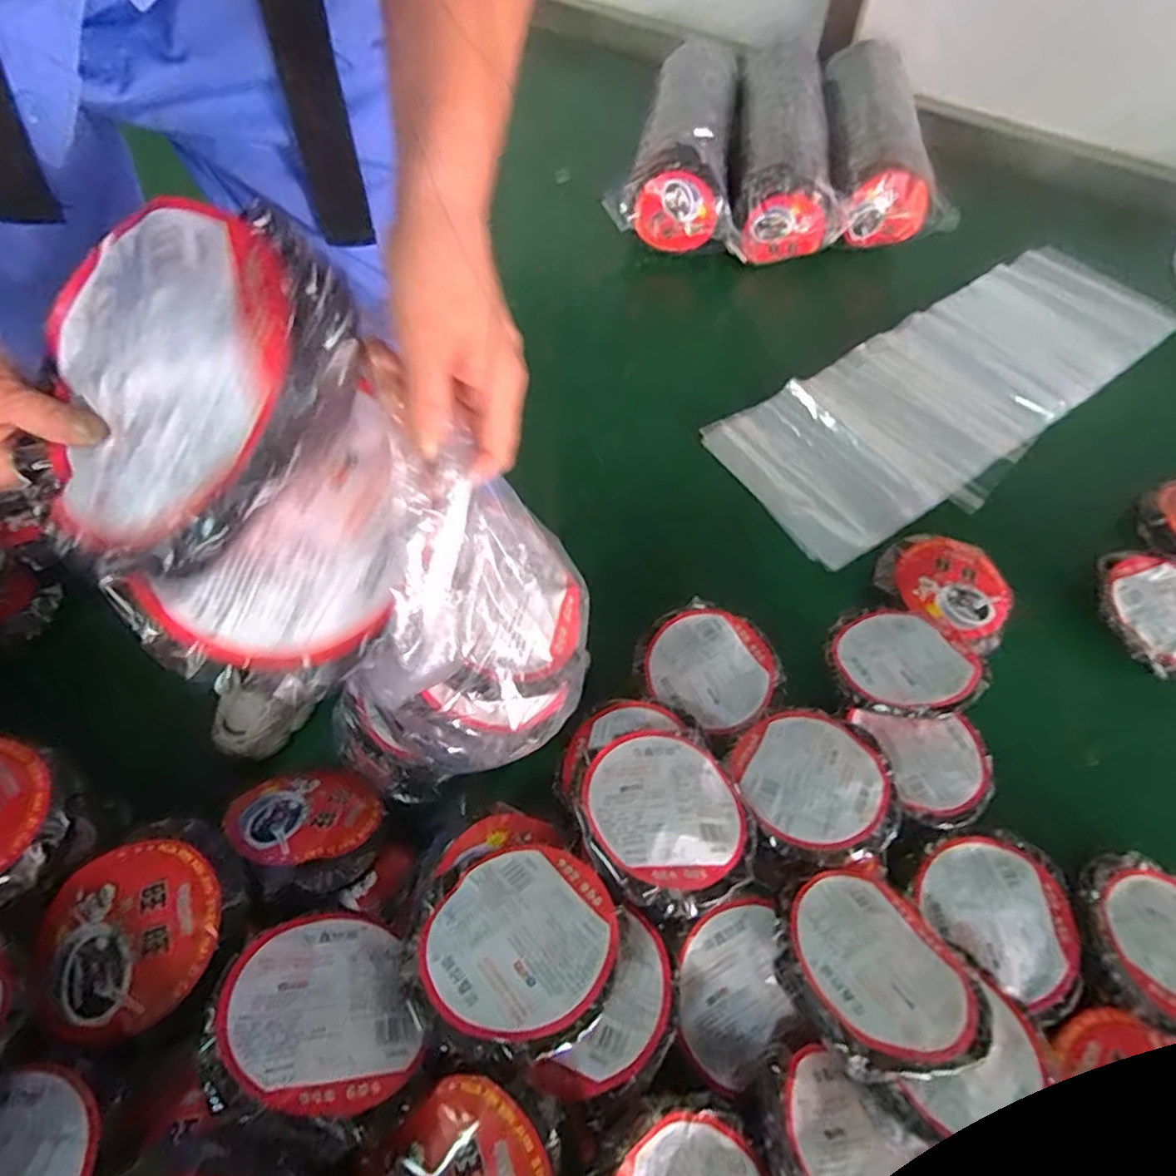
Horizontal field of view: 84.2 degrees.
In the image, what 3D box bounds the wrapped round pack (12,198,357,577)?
[{"bbox_3d":[-0.177,-0.089,0.282,0.161,0.024,0.157,-2,83,20],"label":"wrapped round pack"}]

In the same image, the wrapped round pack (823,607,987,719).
[{"bbox_3d":[0.362,0.083,0.763,0.143,0.032,0.159,-23,46,-8],"label":"wrapped round pack"}]

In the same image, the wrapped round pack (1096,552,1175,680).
[{"bbox_3d":[0.759,0.032,0.847,0.174,0.041,0.169,0,59,-1],"label":"wrapped round pack"}]

